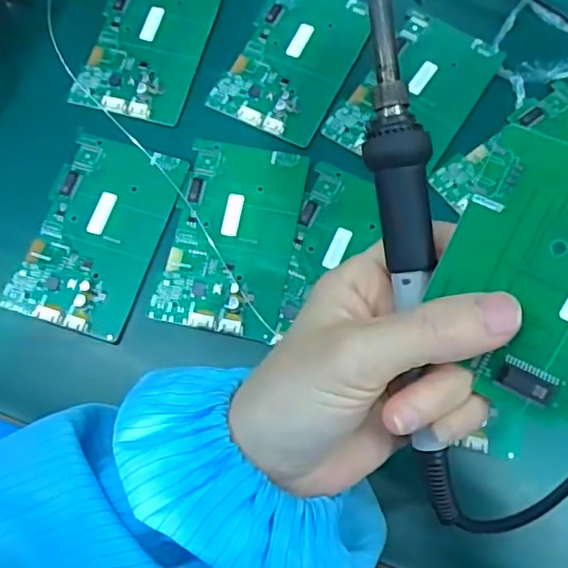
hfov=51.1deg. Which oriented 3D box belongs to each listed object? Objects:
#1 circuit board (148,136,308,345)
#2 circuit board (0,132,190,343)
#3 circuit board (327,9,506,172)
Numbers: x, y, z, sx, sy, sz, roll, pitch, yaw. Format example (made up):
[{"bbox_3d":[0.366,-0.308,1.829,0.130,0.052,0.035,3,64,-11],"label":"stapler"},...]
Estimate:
[{"bbox_3d":[-0.032,-0.032,0.391,0.079,0.007,0.131,11,71,2],"label":"circuit board"},{"bbox_3d":[-0.120,-0.034,0.387,0.078,0.008,0.129,18,71,4],"label":"circuit board"},{"bbox_3d":[0.095,-0.138,0.430,0.083,0.007,0.127,30,73,8],"label":"circuit board"}]

